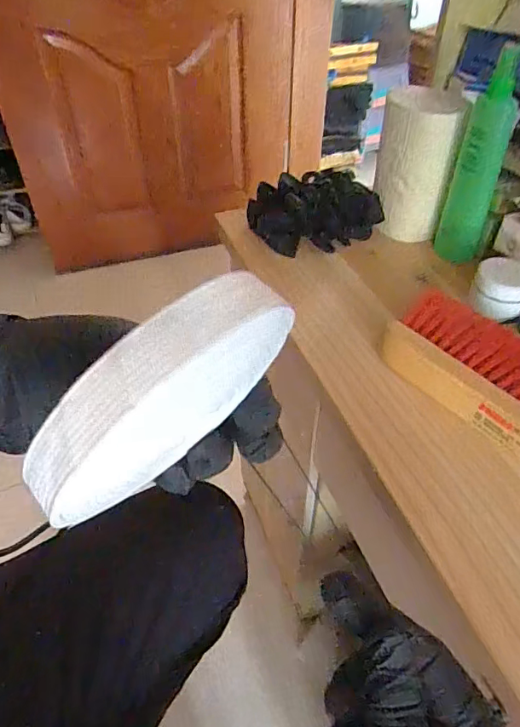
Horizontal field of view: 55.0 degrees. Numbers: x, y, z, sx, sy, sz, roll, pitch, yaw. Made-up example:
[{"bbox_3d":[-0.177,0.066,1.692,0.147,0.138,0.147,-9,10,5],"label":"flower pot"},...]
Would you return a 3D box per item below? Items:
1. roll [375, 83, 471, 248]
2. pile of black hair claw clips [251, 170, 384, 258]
[{"bbox_3d":[0.176,-0.229,0.576,0.082,0.155,0.092,14,47,13],"label":"roll"},{"bbox_3d":[0.064,-0.185,0.596,0.148,0.061,0.100,-13,47,-13],"label":"pile of black hair claw clips"}]

